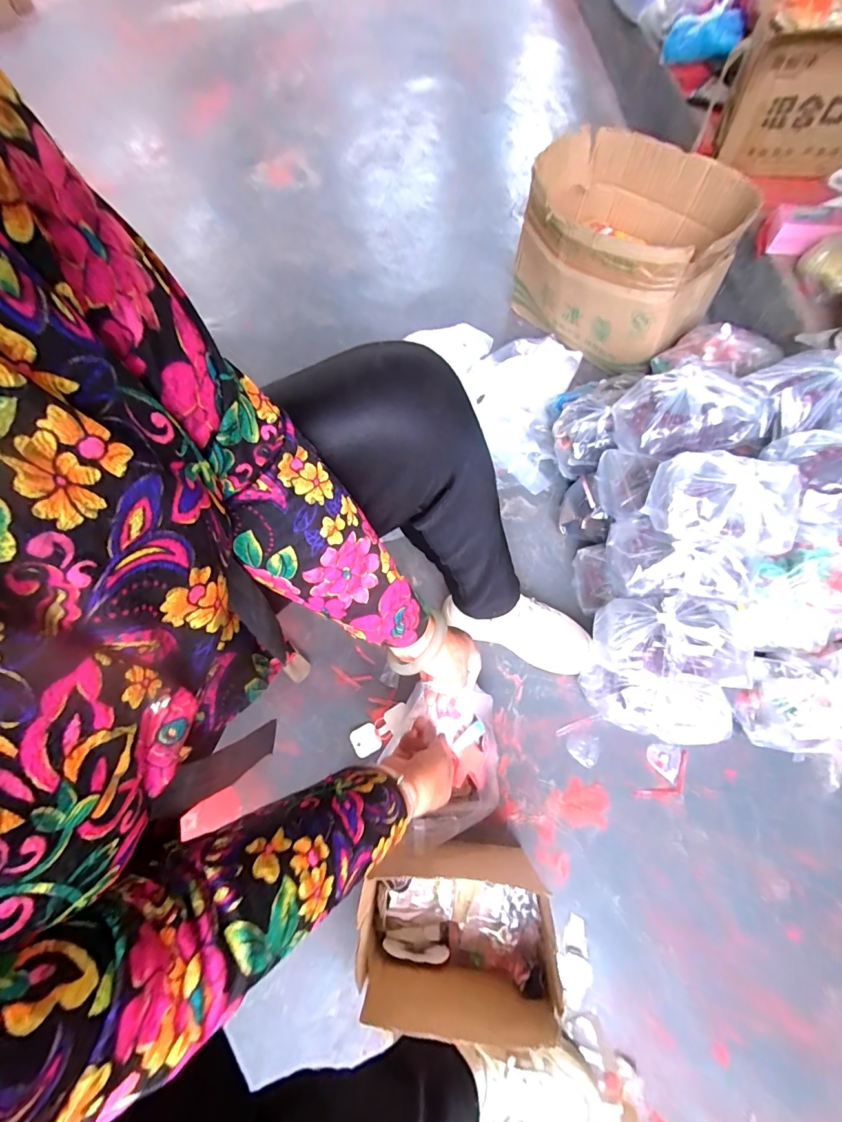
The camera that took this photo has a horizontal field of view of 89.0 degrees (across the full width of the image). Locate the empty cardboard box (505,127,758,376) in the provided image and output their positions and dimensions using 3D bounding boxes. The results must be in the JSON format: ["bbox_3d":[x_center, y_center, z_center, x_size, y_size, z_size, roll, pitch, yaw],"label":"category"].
[{"bbox_3d":[0.371,-0.594,0.830,0.393,0.261,0.304,41,78,12],"label":"empty cardboard box"}]

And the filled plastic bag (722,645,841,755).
[{"bbox_3d":[0.527,0.190,0.585,0.166,0.119,0.131,-4,73,-1],"label":"filled plastic bag"}]

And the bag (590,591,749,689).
[{"bbox_3d":[0.325,0.098,0.555,0.163,0.103,0.109,11,73,4],"label":"bag"}]

